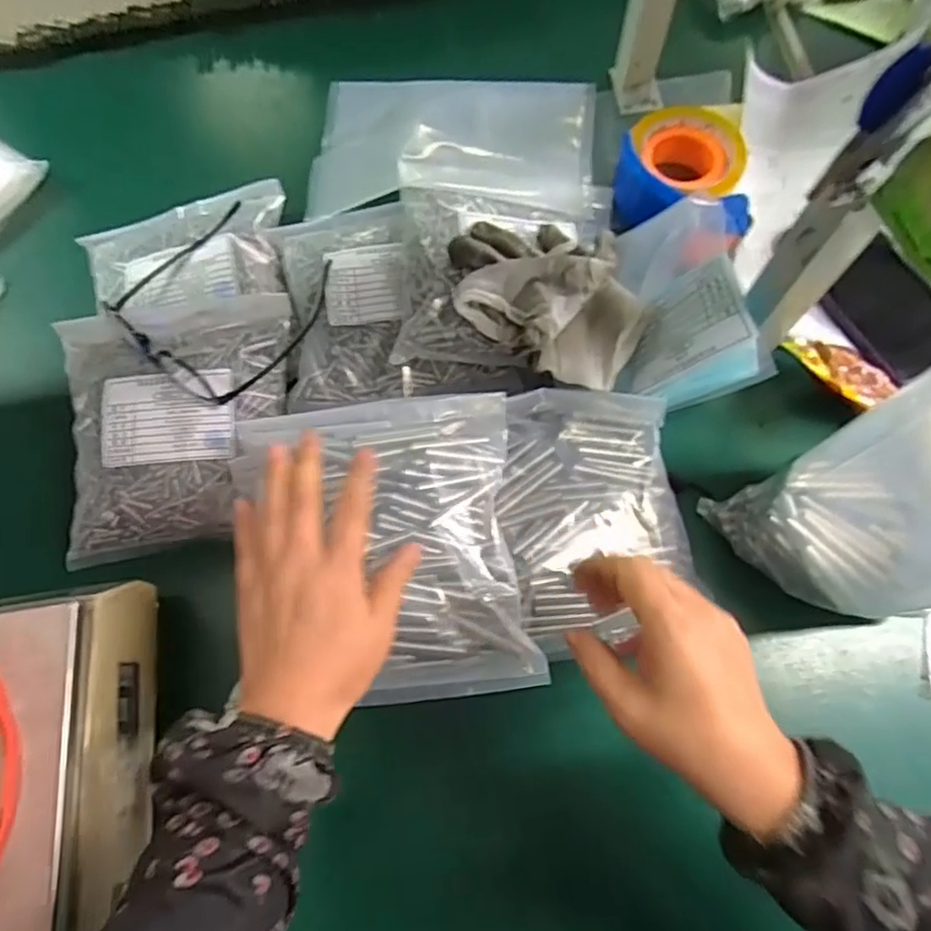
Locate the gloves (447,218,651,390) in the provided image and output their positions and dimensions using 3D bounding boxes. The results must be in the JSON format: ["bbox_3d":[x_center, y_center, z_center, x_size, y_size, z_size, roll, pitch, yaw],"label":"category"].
[{"bbox_3d":[0.062,-0.134,0.478,0.158,0.041,0.119,23,72,8],"label":"gloves"}]

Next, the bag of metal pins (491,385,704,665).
[{"bbox_3d":[0.083,0.025,0.446,0.140,0.036,0.181,-8,71,-3],"label":"bag of metal pins"}]

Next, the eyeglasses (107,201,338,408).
[{"bbox_3d":[-0.203,-0.139,0.522,0.165,0.053,0.153,37,75,12],"label":"eyeglasses"}]

